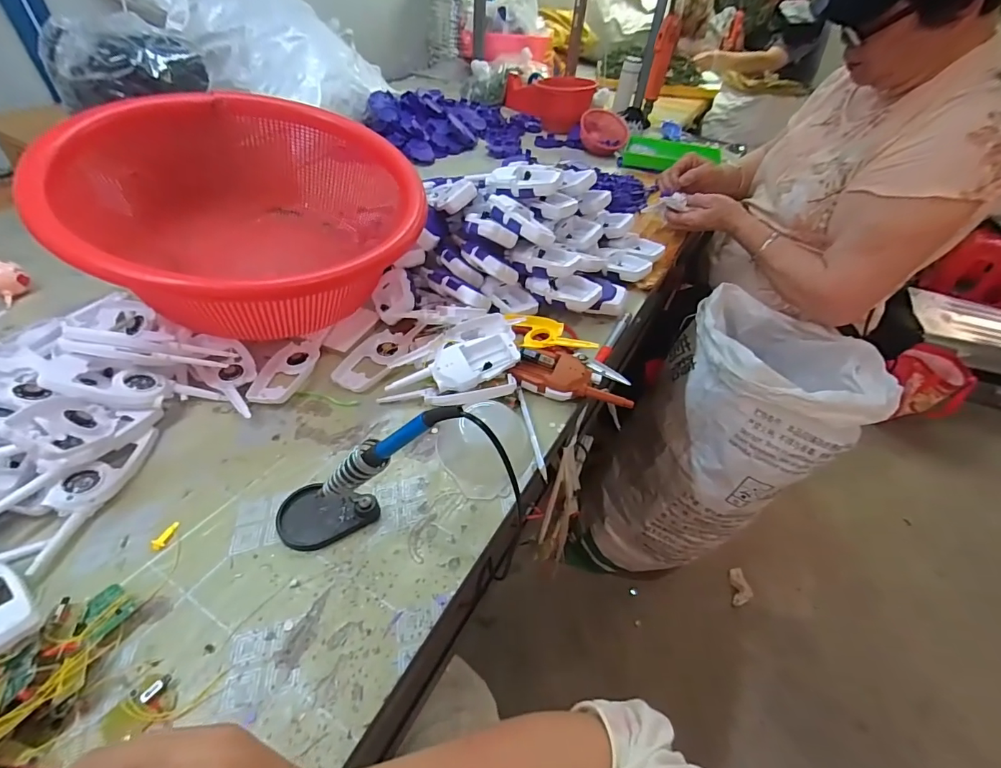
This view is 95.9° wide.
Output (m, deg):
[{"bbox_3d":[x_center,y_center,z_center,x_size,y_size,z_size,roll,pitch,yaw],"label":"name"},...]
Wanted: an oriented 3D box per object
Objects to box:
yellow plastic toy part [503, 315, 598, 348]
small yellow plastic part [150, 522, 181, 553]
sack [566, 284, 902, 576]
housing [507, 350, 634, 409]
[{"bbox_3d":[0.069,-0.071,0.630,0.128,0.030,0.060,12,45,7],"label":"yellow plastic toy part"},{"bbox_3d":[-0.313,0.142,0.424,0.011,0.006,0.029,16,45,12],"label":"small yellow plastic part"},{"bbox_3d":[0.362,0.157,0.918,0.241,0.682,0.319,7,38,-35],"label":"sack"},{"bbox_3d":[0.091,-0.007,0.574,0.148,0.030,0.062,13,45,8],"label":"housing"}]

